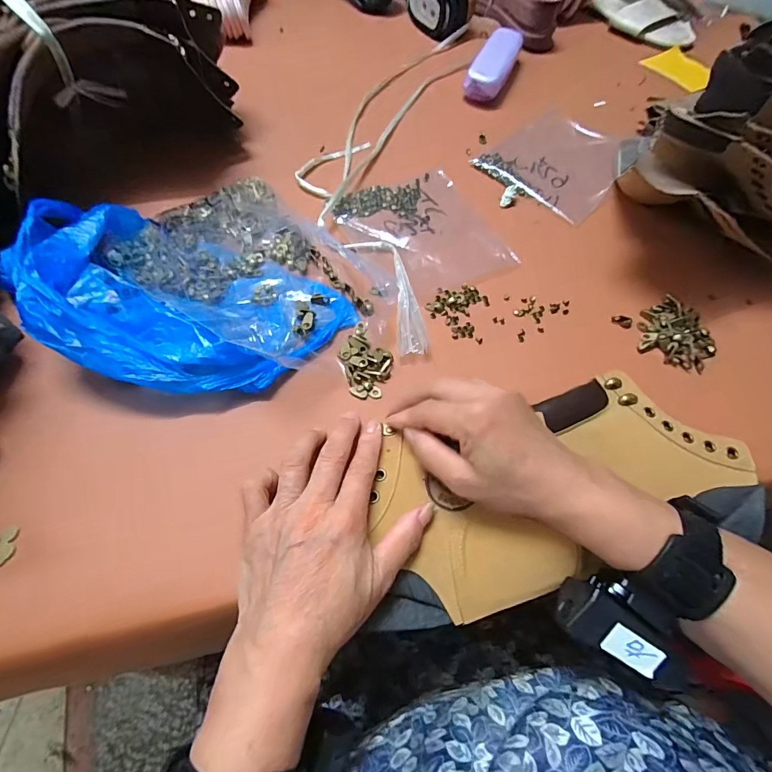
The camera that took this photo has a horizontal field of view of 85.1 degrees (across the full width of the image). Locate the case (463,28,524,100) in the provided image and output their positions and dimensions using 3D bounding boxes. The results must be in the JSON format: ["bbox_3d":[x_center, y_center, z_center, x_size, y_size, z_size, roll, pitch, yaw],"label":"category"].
[{"bbox_3d":[0.142,-0.420,0.548,0.043,0.032,0.128,22,63,9],"label":"case"}]

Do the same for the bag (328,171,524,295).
[{"bbox_3d":[0.032,-0.155,0.418,0.139,0.010,0.147,-21,64,-14],"label":"bag"}]

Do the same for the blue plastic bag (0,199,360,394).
[{"bbox_3d":[-0.154,-0.072,0.325,0.239,0.066,0.163,15,62,6],"label":"blue plastic bag"}]

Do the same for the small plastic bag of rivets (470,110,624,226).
[{"bbox_3d":[0.197,-0.260,0.480,0.135,0.010,0.163,39,66,17],"label":"small plastic bag of rivets"}]

